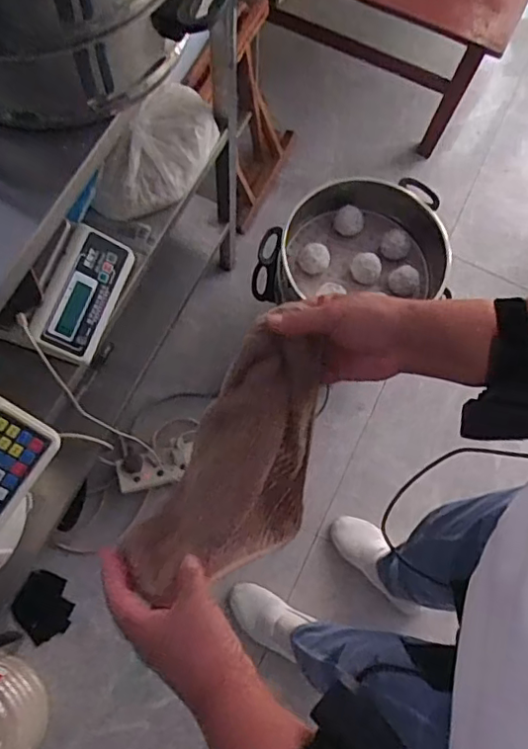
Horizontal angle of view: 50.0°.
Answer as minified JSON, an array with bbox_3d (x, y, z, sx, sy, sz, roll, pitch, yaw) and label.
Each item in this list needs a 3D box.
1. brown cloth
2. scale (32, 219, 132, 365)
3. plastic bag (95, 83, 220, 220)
[{"bbox_3d":[-0.018,0.098,0.532,0.122,0.130,0.249,34,75,9],"label":"brown cloth"},{"bbox_3d":[-0.260,-0.118,0.816,0.083,0.056,0.187,14,73,3],"label":"scale"},{"bbox_3d":[-0.160,-0.345,0.887,0.115,0.075,0.237,25,74,7],"label":"plastic bag"}]

